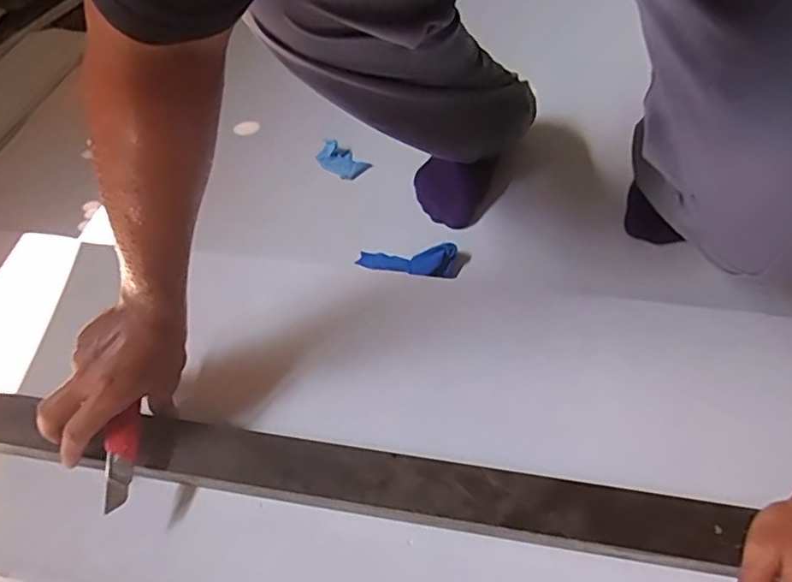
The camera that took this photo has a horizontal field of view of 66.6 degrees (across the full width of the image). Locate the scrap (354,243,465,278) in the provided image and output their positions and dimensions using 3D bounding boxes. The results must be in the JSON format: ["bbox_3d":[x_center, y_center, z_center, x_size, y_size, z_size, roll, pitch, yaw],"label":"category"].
[{"bbox_3d":[0.017,-0.036,0.763,0.132,0.028,0.048,1,52,4],"label":"scrap"}]

